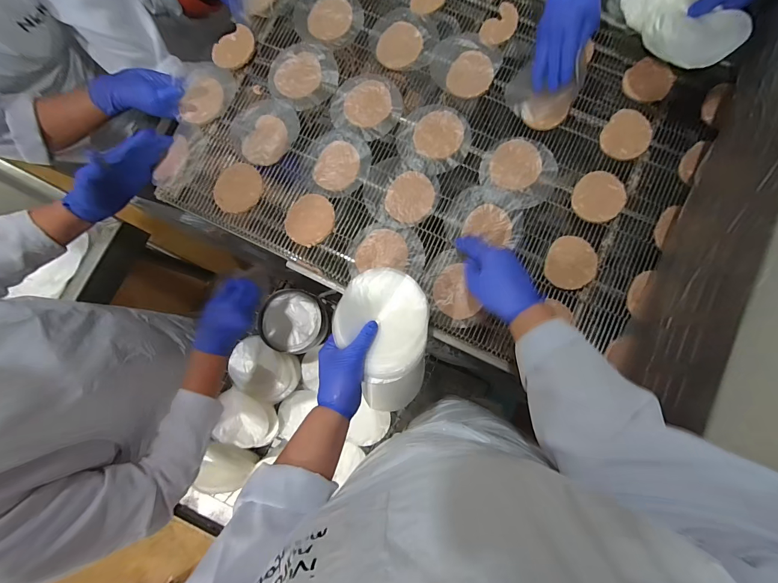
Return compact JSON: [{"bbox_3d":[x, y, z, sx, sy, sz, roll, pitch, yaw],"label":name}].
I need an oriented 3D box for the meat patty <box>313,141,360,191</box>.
[{"bbox_3d":[-0.086,-0.211,0.577,0.073,0.007,0.087,27,85,5],"label":"meat patty"}]

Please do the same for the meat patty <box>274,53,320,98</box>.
[{"bbox_3d":[-0.158,-0.377,0.602,0.084,0.004,0.070,-38,84,-3],"label":"meat patty"}]

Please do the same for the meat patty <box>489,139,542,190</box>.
[{"bbox_3d":[0.208,-0.209,0.567,0.078,0.006,0.086,18,84,4],"label":"meat patty"}]

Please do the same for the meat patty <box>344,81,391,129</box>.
[{"bbox_3d":[-0.035,-0.323,0.592,0.083,0.004,0.076,0,83,2],"label":"meat patty"}]

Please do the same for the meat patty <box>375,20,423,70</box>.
[{"bbox_3d":[0.019,-0.430,0.602,0.075,0.004,0.084,33,85,5],"label":"meat patty"}]

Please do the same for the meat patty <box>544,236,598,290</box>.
[{"bbox_3d":[0.286,-0.043,0.541,0.076,0.014,0.080,0,83,2],"label":"meat patty"}]

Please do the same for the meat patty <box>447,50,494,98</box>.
[{"bbox_3d":[0.140,-0.375,0.591,0.072,0.009,0.085,9,84,3],"label":"meat patty"}]

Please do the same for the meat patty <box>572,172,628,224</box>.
[{"bbox_3d":[0.339,-0.153,0.556,0.080,0.009,0.080,0,83,2],"label":"meat patty"}]

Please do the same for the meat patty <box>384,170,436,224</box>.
[{"bbox_3d":[0.035,-0.155,0.566,0.076,0.007,0.087,30,85,5],"label":"meat patty"}]

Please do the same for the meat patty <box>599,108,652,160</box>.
[{"bbox_3d":[0.390,-0.255,0.566,0.071,0.013,0.083,38,86,6],"label":"meat patty"}]

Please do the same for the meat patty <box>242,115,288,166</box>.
[{"bbox_3d":[-0.210,-0.259,0.592,0.067,0.004,0.085,30,85,5],"label":"meat patty"}]

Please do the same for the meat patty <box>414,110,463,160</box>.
[{"bbox_3d":[0.083,-0.265,0.580,0.080,0.005,0.084,-5,83,1],"label":"meat patty"}]

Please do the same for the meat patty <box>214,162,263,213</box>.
[{"bbox_3d":[-0.256,-0.177,0.582,0.082,0.006,0.085,0,83,2],"label":"meat patty"}]

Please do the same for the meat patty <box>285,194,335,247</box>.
[{"bbox_3d":[-0.131,-0.118,0.572,0.080,0.009,0.085,-4,83,1],"label":"meat patty"}]

